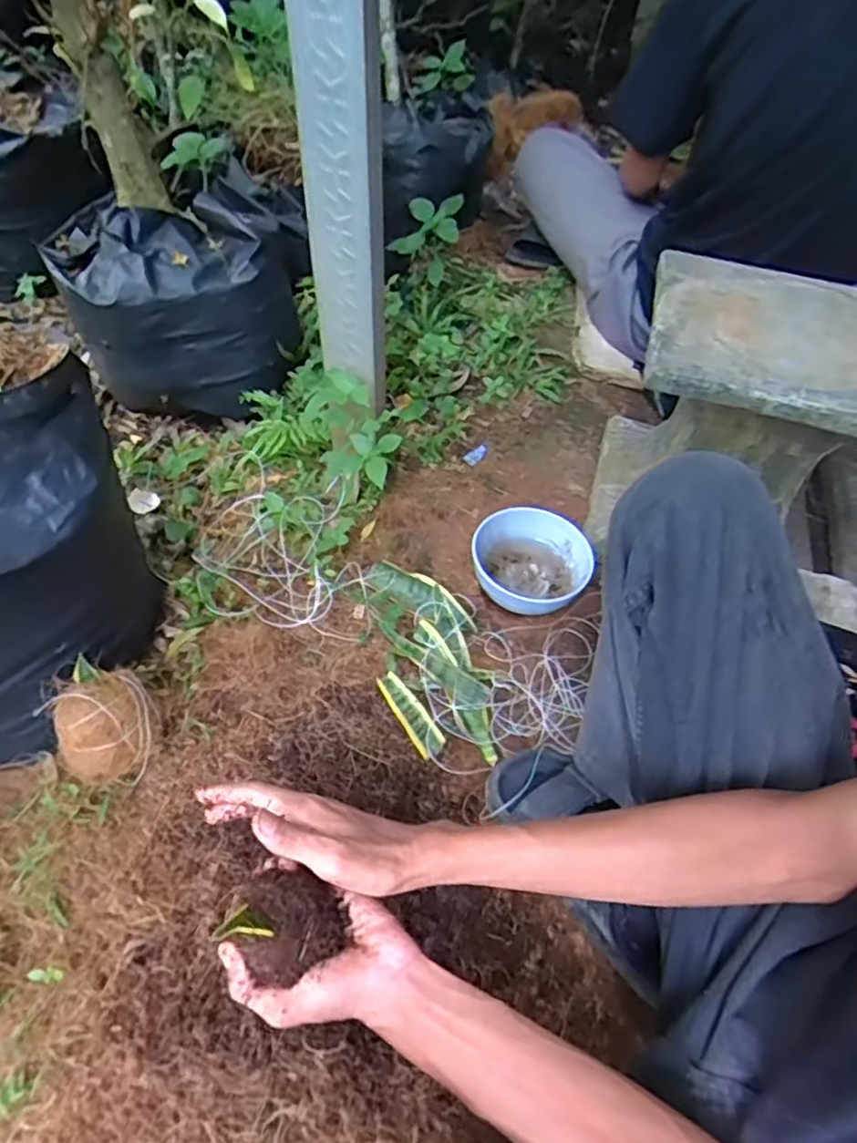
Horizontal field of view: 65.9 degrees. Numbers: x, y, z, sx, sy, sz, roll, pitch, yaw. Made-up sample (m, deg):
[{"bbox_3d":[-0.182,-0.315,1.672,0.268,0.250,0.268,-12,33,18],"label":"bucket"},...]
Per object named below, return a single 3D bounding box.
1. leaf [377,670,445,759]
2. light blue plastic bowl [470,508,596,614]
[{"bbox_3d":[-0.020,0.154,0.727,0.028,0.007,0.102,-27,58,-21],"label":"leaf"},{"bbox_3d":[0.126,-0.001,0.827,0.140,0.072,0.131,1,53,-2],"label":"light blue plastic bowl"}]

